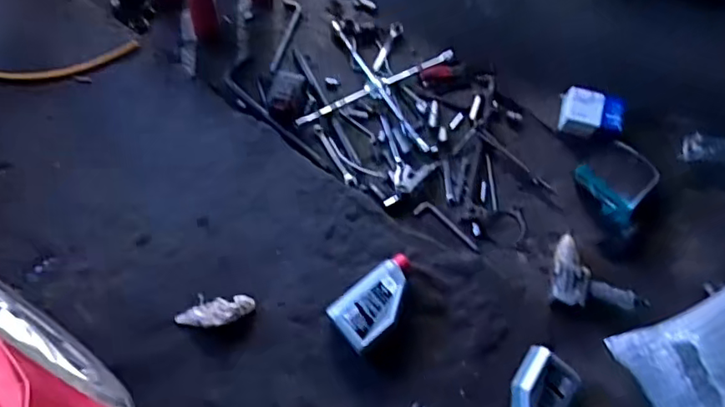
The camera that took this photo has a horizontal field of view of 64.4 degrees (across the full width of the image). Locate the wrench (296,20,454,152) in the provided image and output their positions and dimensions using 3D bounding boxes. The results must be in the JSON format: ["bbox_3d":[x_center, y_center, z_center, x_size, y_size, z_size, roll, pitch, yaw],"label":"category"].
[{"bbox_3d":[0.043,-0.331,1.608,0.357,0.029,0.335,16,71,5],"label":"wrench"}]

